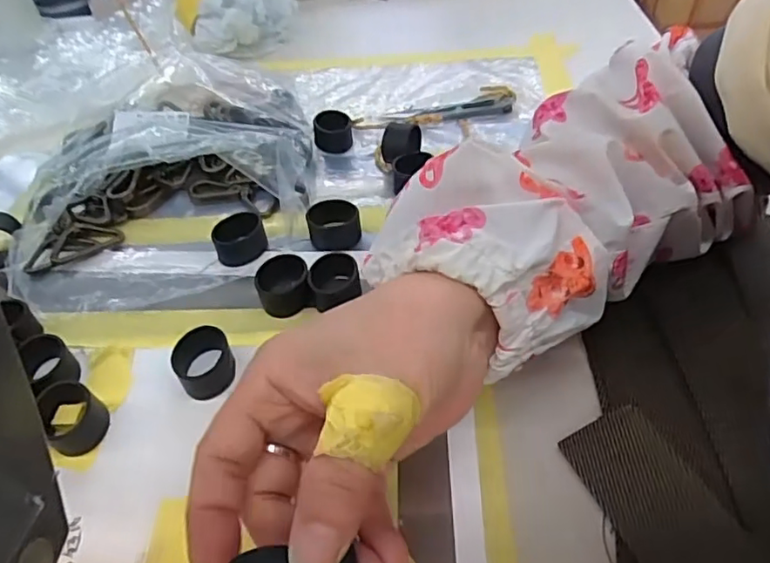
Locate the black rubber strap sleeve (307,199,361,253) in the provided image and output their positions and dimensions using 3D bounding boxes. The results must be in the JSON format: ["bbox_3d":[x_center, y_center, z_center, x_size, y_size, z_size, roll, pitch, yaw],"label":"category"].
[{"bbox_3d":[-0.030,-0.033,0.345,0.030,0.020,0.023,-14,45,-8],"label":"black rubber strap sleeve"}]

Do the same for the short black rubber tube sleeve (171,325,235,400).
[{"bbox_3d":[-0.086,0.038,0.278,0.027,0.018,0.027,-25,48,-19],"label":"short black rubber tube sleeve"}]

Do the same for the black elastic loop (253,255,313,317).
[{"bbox_3d":[-0.054,0.002,0.308,0.027,0.020,0.029,-14,45,-9],"label":"black elastic loop"}]

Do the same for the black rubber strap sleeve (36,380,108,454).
[{"bbox_3d":[-0.142,0.061,0.263,0.032,0.016,0.024,32,55,32],"label":"black rubber strap sleeve"}]

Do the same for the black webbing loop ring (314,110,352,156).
[{"bbox_3d":[-0.037,-0.105,0.413,0.026,0.022,0.028,-6,44,-1],"label":"black webbing loop ring"}]

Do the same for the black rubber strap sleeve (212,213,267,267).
[{"bbox_3d":[-0.085,-0.025,0.340,0.030,0.016,0.027,-18,46,-12],"label":"black rubber strap sleeve"}]

